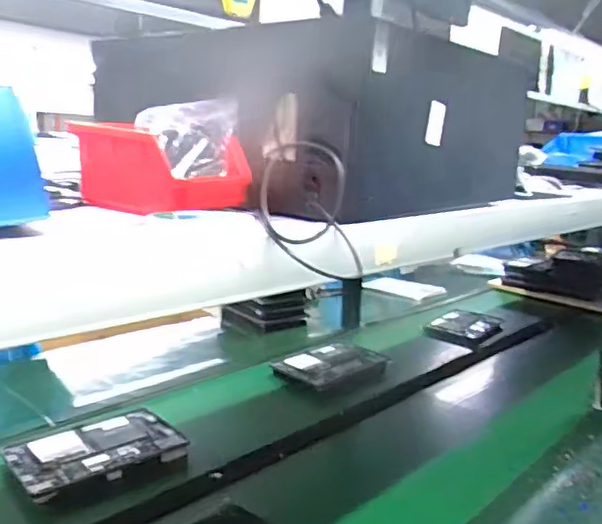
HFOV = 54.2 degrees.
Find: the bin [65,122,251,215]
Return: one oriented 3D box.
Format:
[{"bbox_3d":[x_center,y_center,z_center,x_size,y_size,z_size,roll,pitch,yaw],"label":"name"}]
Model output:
[{"bbox_3d":[-0.128,-0.090,0.559,0.128,0.068,0.106,10,14,32],"label":"bin"}]

